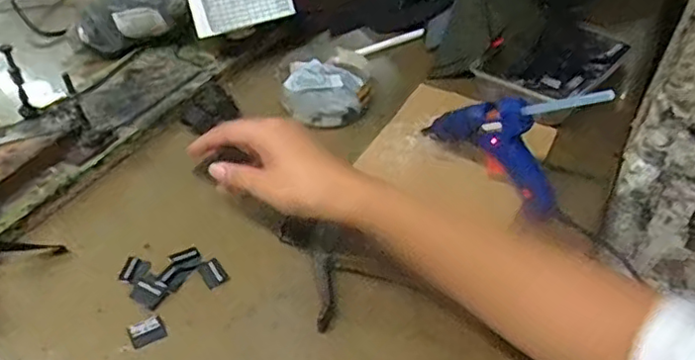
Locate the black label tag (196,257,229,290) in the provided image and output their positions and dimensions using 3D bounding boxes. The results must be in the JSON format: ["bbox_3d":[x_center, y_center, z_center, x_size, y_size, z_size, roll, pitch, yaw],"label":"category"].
[{"bbox_3d":[-0.108,0.074,0.489,0.020,0.006,0.023,-28,52,-27],"label":"black label tag"}]

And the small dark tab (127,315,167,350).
[{"bbox_3d":[-0.147,0.111,0.448,0.024,0.004,0.021,-21,49,-22],"label":"small dark tab"}]

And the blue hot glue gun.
[{"bbox_3d":[0.134,-0.049,0.531,0.025,0.122,0.152,-29,52,-28],"label":"blue hot glue gun"}]

